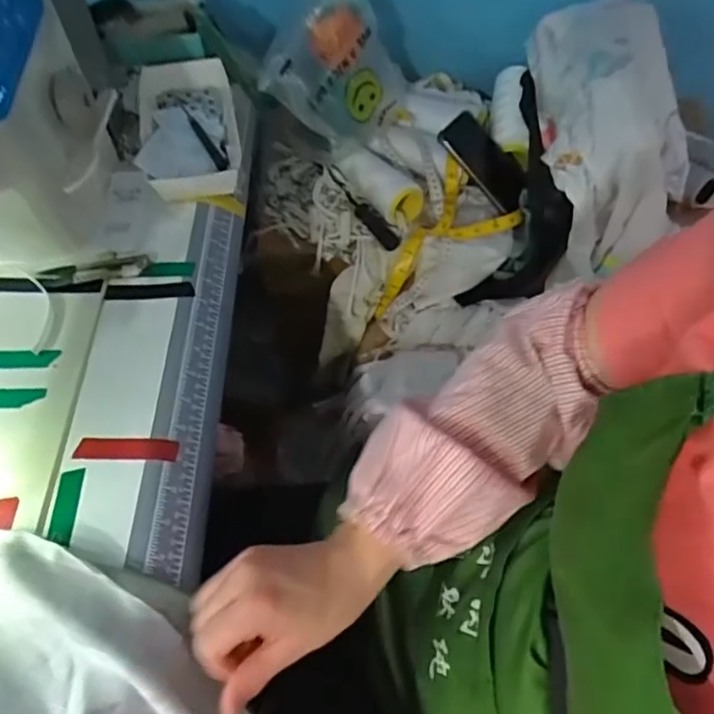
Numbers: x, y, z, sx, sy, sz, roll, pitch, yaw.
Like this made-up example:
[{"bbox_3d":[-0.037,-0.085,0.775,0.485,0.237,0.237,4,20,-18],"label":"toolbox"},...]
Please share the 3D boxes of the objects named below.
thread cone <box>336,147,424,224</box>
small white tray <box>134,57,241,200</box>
[{"bbox_3d":[0.033,-0.236,0.803,0.059,0.054,0.141,-36,64,-19],"label":"thread cone"},{"bbox_3d":[-0.177,-0.241,0.621,0.104,0.038,0.200,-10,58,-5],"label":"small white tray"}]

